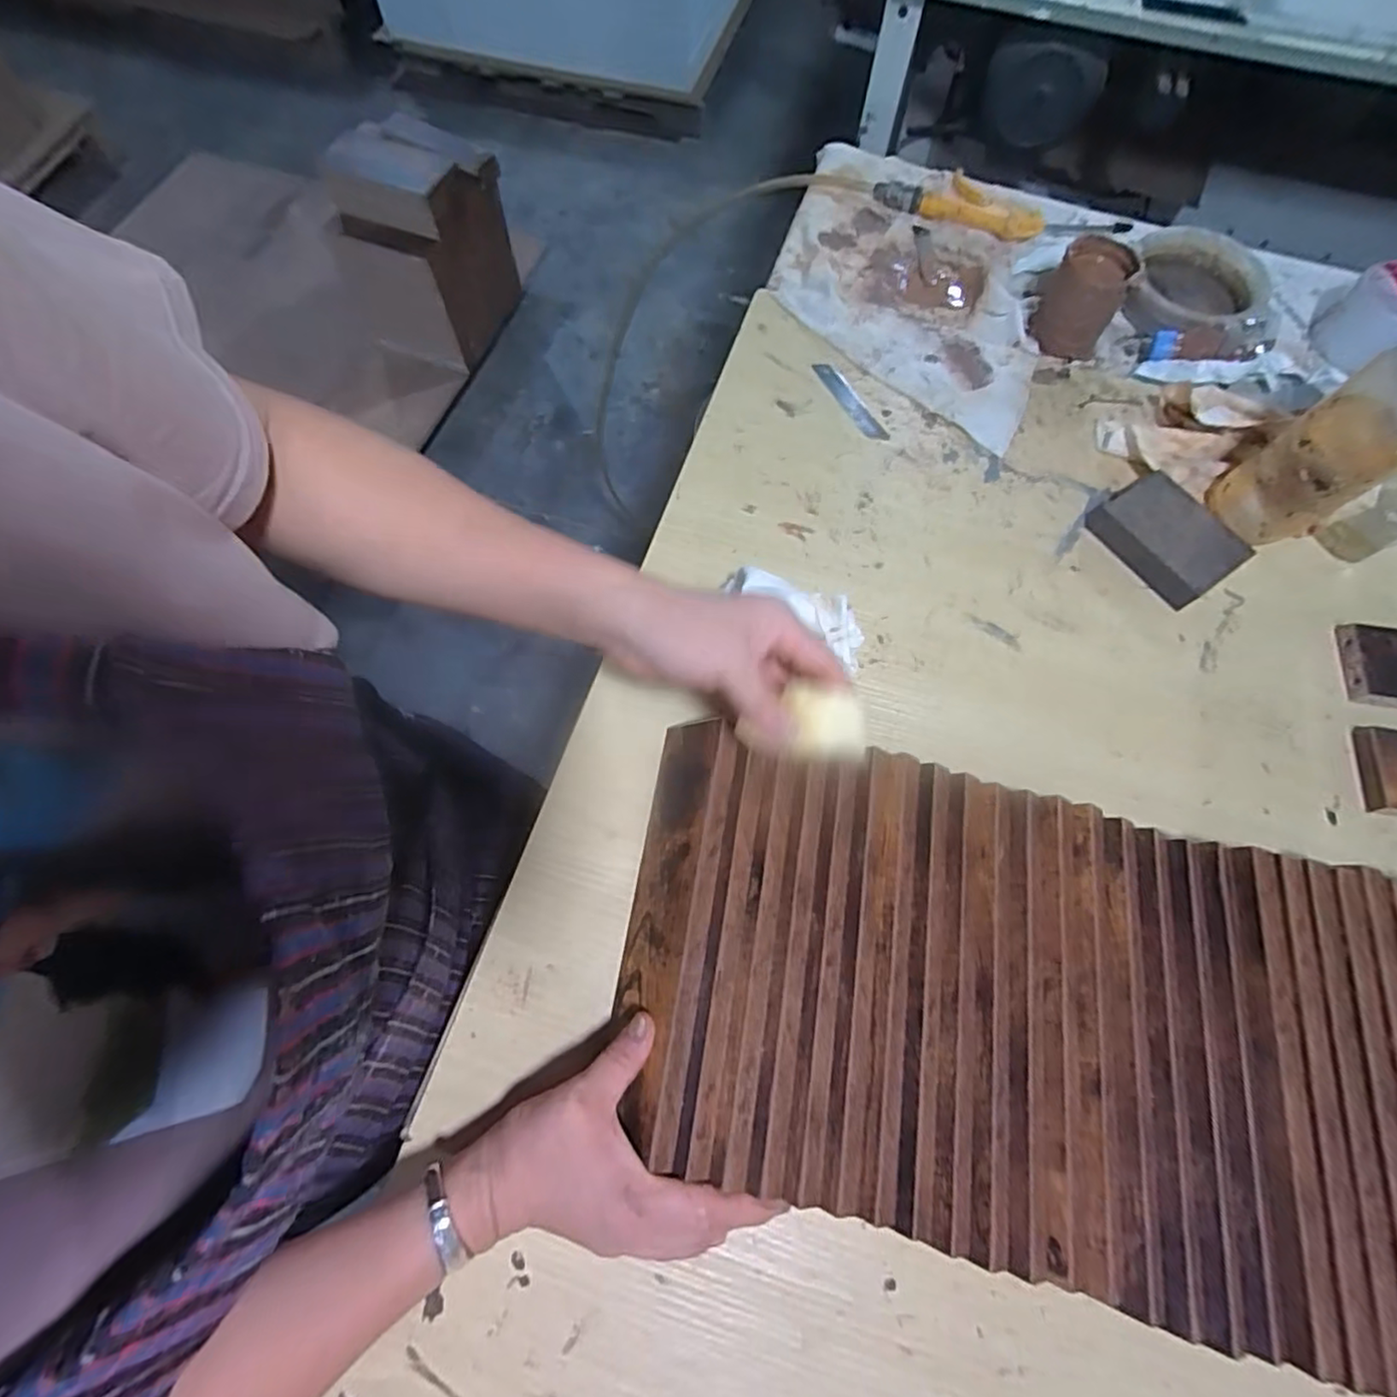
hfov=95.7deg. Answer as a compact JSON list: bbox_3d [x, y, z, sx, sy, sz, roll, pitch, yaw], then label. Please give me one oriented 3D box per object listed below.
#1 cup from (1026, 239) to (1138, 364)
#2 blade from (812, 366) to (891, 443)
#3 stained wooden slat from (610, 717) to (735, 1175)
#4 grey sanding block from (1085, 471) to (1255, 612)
[{"bbox_3d":[0.348,-0.366,0.572,0.068,0.063,0.057,27,72,7],"label":"cup"},{"bbox_3d":[0.135,-0.264,0.562,0.019,0.004,0.096,-30,76,-10],"label":"blade"},{"bbox_3d":[-0.018,0.130,0.388,0.014,0.065,0.237,24,66,-35],"label":"stained wooden slat"},{"bbox_3d":[0.373,-0.130,0.503,0.076,0.029,0.102,-33,75,-12],"label":"grey sanding block"}]

